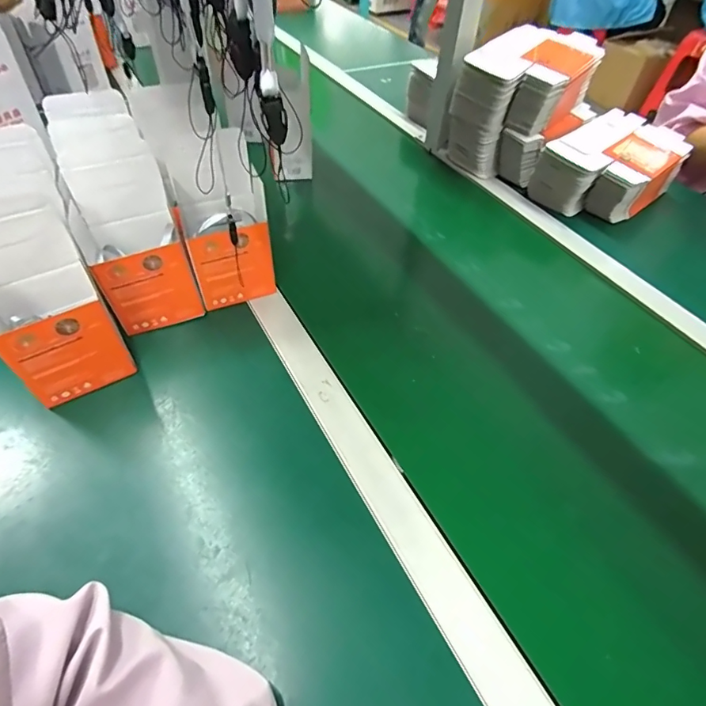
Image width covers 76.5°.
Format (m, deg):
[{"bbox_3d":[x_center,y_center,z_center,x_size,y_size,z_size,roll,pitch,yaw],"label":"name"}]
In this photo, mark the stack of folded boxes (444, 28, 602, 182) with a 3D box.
[{"bbox_3d":[0.281,-0.421,0.762,0.156,0.167,0.214,33,56,23],"label":"stack of folded boxes"}]

